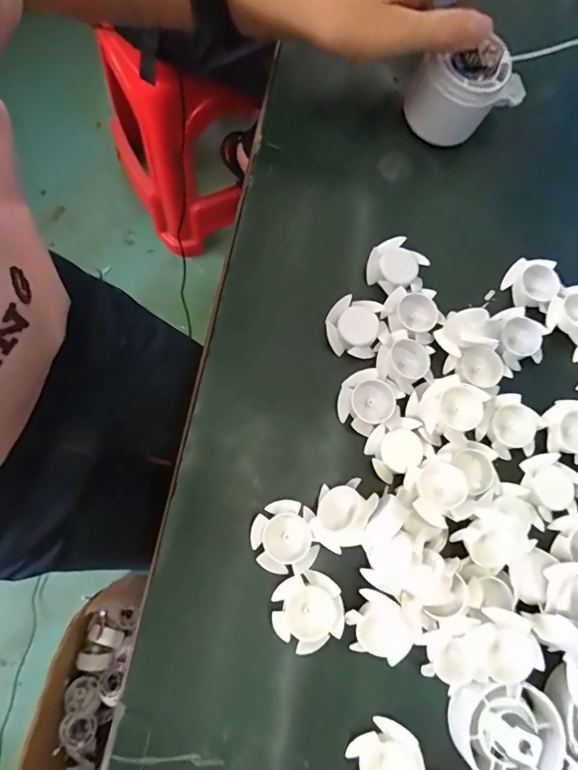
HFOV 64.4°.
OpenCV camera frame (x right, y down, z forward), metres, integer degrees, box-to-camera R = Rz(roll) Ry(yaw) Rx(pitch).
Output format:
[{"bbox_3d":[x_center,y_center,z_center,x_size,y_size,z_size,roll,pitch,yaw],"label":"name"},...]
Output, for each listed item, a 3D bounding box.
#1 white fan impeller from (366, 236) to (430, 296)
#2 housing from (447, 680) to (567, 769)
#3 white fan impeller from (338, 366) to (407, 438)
[{"bbox_3d":[0.071,-0.081,0.313,0.032,0.018,0.037,41,78,5],"label":"white fan impeller"},{"bbox_3d":[0.119,0.190,0.247,0.058,0.024,0.050,9,77,-2],"label":"housing"},{"bbox_3d":[0.050,0.011,0.289,0.039,0.011,0.038,1,77,-4],"label":"white fan impeller"}]

